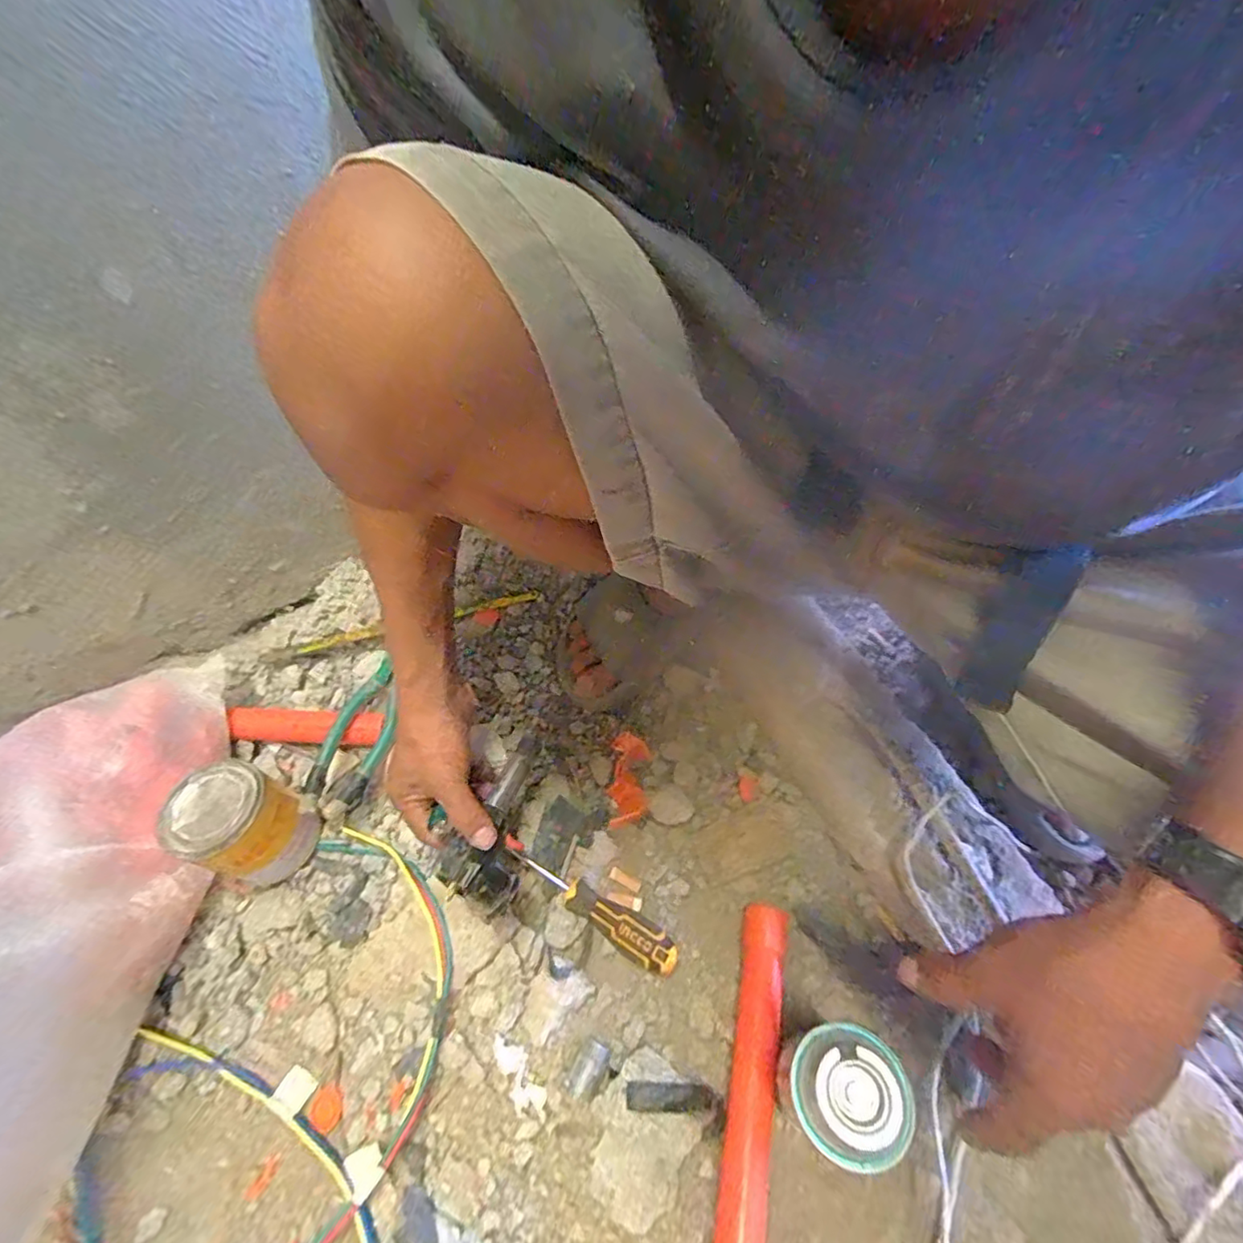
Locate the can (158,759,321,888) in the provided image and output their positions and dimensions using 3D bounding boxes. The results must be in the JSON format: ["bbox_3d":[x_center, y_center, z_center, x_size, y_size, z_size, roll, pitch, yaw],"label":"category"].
[{"bbox_3d":[-0.336,0.183,0.525,0.079,0.111,0.084,0,59,1],"label":"can"}]

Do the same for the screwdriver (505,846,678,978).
[{"bbox_3d":[-0.028,0.248,0.510,0.166,0.027,0.032,27,63,16],"label":"screwdriver"}]

